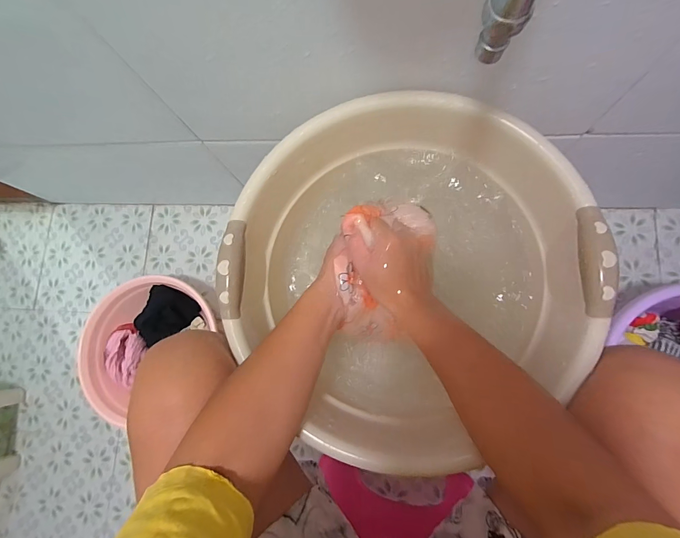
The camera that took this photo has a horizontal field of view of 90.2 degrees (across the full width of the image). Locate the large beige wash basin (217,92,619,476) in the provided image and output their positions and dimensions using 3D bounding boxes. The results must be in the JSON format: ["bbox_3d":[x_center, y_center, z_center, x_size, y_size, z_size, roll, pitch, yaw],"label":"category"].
[{"bbox_3d":[0.072,-0.005,0.433,0.396,0.138,0.377,-1,80,6],"label":"large beige wash basin"}]

